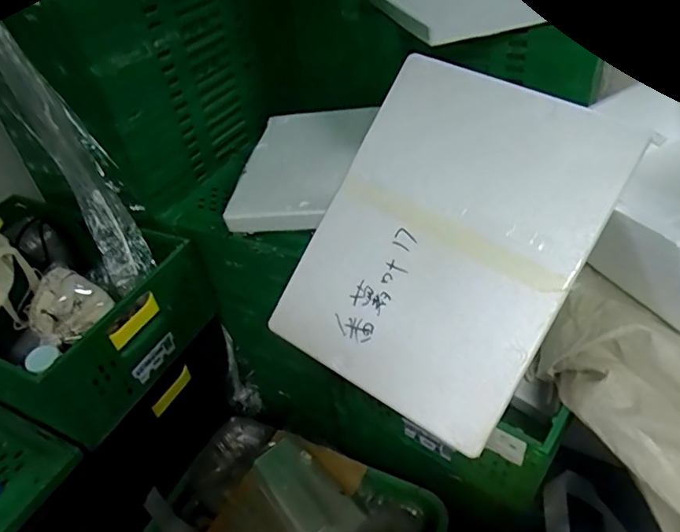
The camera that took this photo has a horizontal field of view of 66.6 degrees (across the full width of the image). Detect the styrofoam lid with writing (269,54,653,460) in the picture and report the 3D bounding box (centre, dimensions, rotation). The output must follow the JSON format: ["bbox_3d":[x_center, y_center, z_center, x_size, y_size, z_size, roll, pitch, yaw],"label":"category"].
[{"bbox_3d":[0.161,-0.042,0.801,0.377,0.027,0.529,28,87,20],"label":"styrofoam lid with writing"}]

